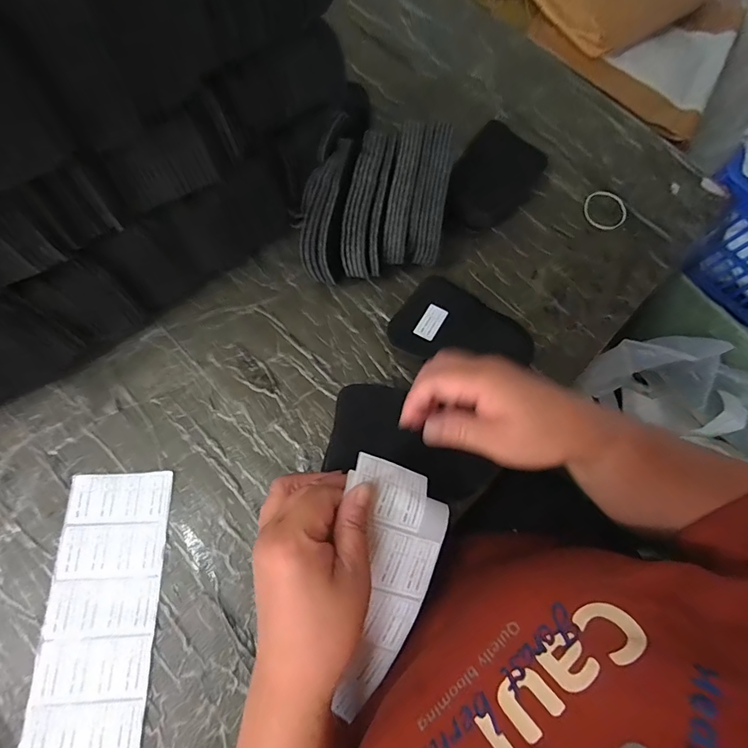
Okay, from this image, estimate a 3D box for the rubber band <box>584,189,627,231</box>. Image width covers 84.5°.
[{"bbox_3d":[0.299,-0.212,0.532,0.062,0.005,0.054,-31,83,-13],"label":"rubber band"}]

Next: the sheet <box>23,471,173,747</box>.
[{"bbox_3d":[-0.218,0.207,0.325,0.080,0.009,0.250,0,71,-7],"label":"sheet"}]

